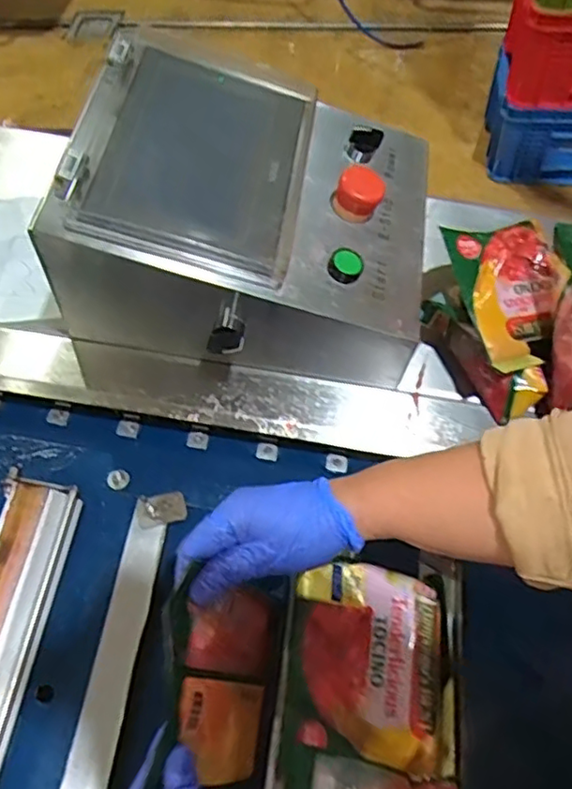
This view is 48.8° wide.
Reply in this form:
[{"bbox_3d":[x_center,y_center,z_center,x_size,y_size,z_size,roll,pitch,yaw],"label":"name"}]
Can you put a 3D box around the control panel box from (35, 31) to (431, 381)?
[{"bbox_3d":[-0.026,-0.157,0.560,0.292,0.175,0.253,7,61,8],"label":"control panel box"}]

